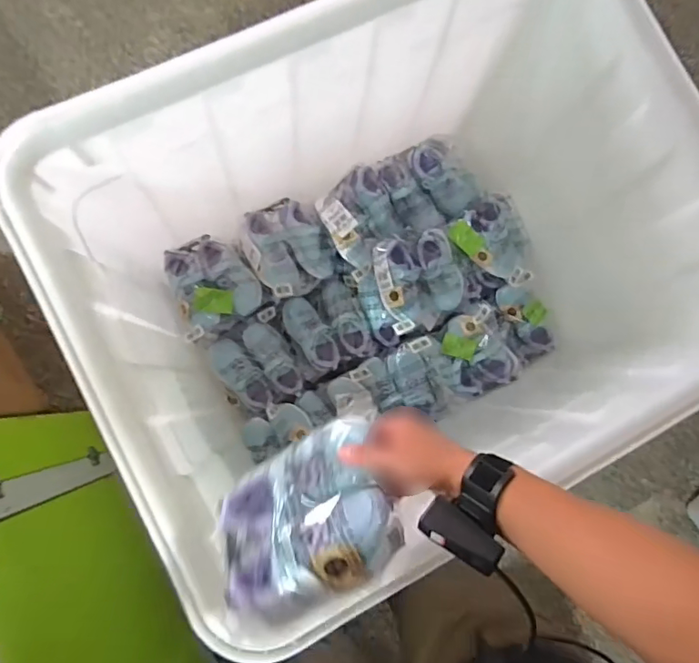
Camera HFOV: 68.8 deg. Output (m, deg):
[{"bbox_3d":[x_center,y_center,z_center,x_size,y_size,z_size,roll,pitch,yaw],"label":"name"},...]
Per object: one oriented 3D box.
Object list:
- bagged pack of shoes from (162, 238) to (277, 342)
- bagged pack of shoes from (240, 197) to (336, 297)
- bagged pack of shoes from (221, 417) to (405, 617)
[{"bbox_3d":[-0.289,-0.098,1.110,0.180,0.085,0.208,-23,86,-8],"label":"bagged pack of shoes"},{"bbox_3d":[-0.137,-0.190,1.121,0.175,0.076,0.211,-33,87,-8],"label":"bagged pack of shoes"},{"bbox_3d":[-0.050,0.188,0.516,0.180,0.061,0.144,-19,85,-6],"label":"bagged pack of shoes"}]

